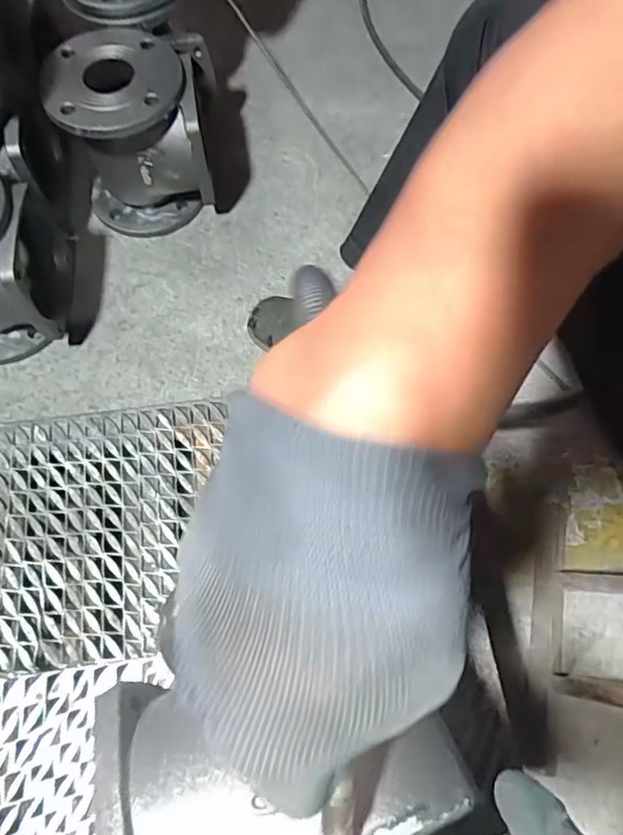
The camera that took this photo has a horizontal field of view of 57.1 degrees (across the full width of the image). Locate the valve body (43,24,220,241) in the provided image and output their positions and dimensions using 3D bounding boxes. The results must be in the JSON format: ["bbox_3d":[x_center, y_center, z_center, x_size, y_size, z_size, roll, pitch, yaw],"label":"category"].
[{"bbox_3d":[-0.223,-0.379,0.768,0.189,0.207,0.158,-10,67,-4],"label":"valve body"}]

